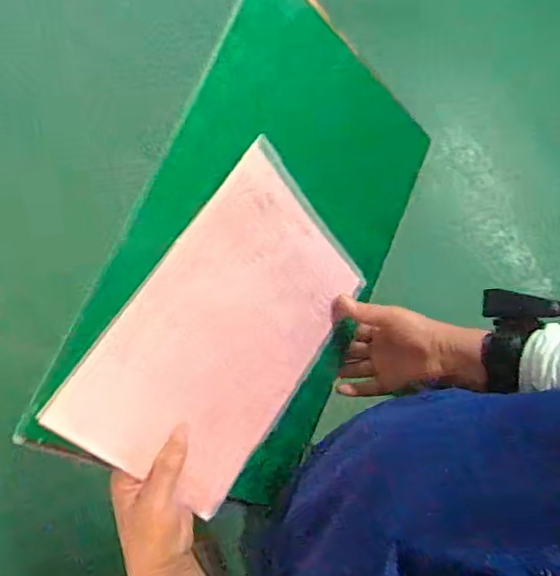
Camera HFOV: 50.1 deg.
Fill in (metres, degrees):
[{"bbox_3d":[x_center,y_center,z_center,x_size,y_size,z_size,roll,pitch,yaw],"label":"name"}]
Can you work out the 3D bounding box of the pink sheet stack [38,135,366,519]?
[{"bbox_3d":[-0.044,0.044,0.572,0.016,0.207,0.302,16,65,50],"label":"pink sheet stack"}]

